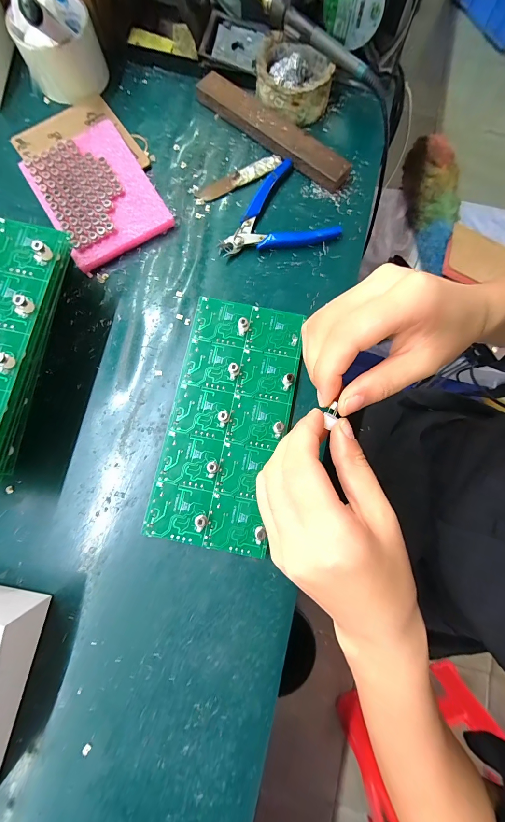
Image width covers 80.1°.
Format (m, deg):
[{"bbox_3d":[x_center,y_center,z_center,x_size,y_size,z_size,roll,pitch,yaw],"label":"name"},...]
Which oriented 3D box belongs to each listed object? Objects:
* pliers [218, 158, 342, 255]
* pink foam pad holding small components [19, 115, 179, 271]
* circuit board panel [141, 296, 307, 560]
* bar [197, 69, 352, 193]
[{"bbox_3d":[0.024,-0.220,0.321,0.123,0.011,0.101,-6,79,-2],"label":"pliers"},{"bbox_3d":[-0.163,-0.229,0.312,0.104,0.019,0.150,-31,81,-7],"label":"pink foam pad holding small components"},{"bbox_3d":[-0.021,0.006,0.275,0.104,0.017,0.222,11,79,1],"label":"circuit board panel"},{"bbox_3d":[0.021,-0.310,0.330,0.197,0.017,0.034,42,81,6],"label":"bar"}]

